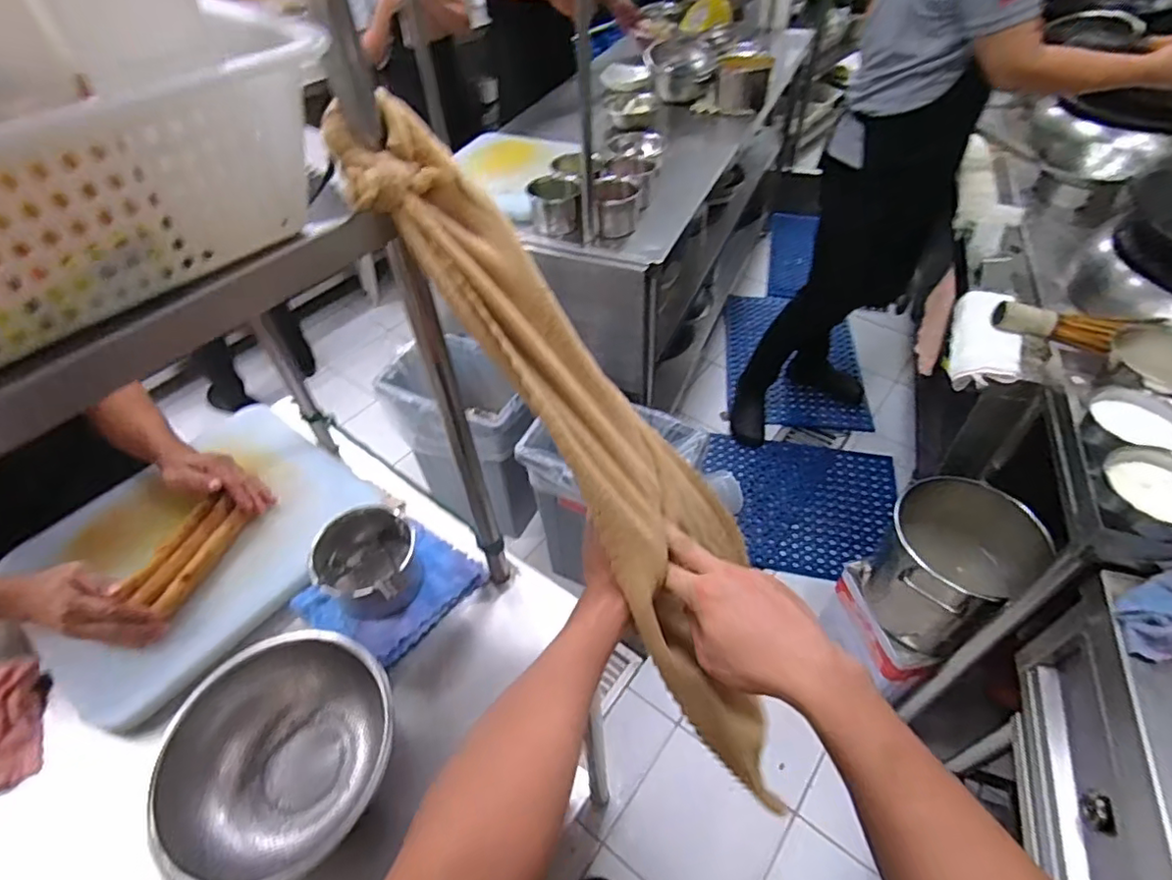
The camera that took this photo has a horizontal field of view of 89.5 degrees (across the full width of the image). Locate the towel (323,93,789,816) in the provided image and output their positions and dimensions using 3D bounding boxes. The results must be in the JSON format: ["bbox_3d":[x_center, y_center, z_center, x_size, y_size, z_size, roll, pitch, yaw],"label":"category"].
[{"bbox_3d":[0.040,0.025,0.485,0.059,0.624,0.178,-2,35,52],"label":"towel"}]

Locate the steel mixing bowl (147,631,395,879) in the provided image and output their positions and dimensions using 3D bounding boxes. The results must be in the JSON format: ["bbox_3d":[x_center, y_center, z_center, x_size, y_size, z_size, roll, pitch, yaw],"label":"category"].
[{"bbox_3d":[-0.290,0.309,0.584,0.204,0.089,0.202,-1,48,2],"label":"steel mixing bowl"}]

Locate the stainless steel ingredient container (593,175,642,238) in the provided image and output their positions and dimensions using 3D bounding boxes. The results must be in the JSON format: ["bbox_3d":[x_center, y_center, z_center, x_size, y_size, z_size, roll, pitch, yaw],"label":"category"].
[{"bbox_3d":[0.069,-0.518,1.311,0.102,0.094,0.097,-2,48,1],"label":"stainless steel ingredient container"}]

